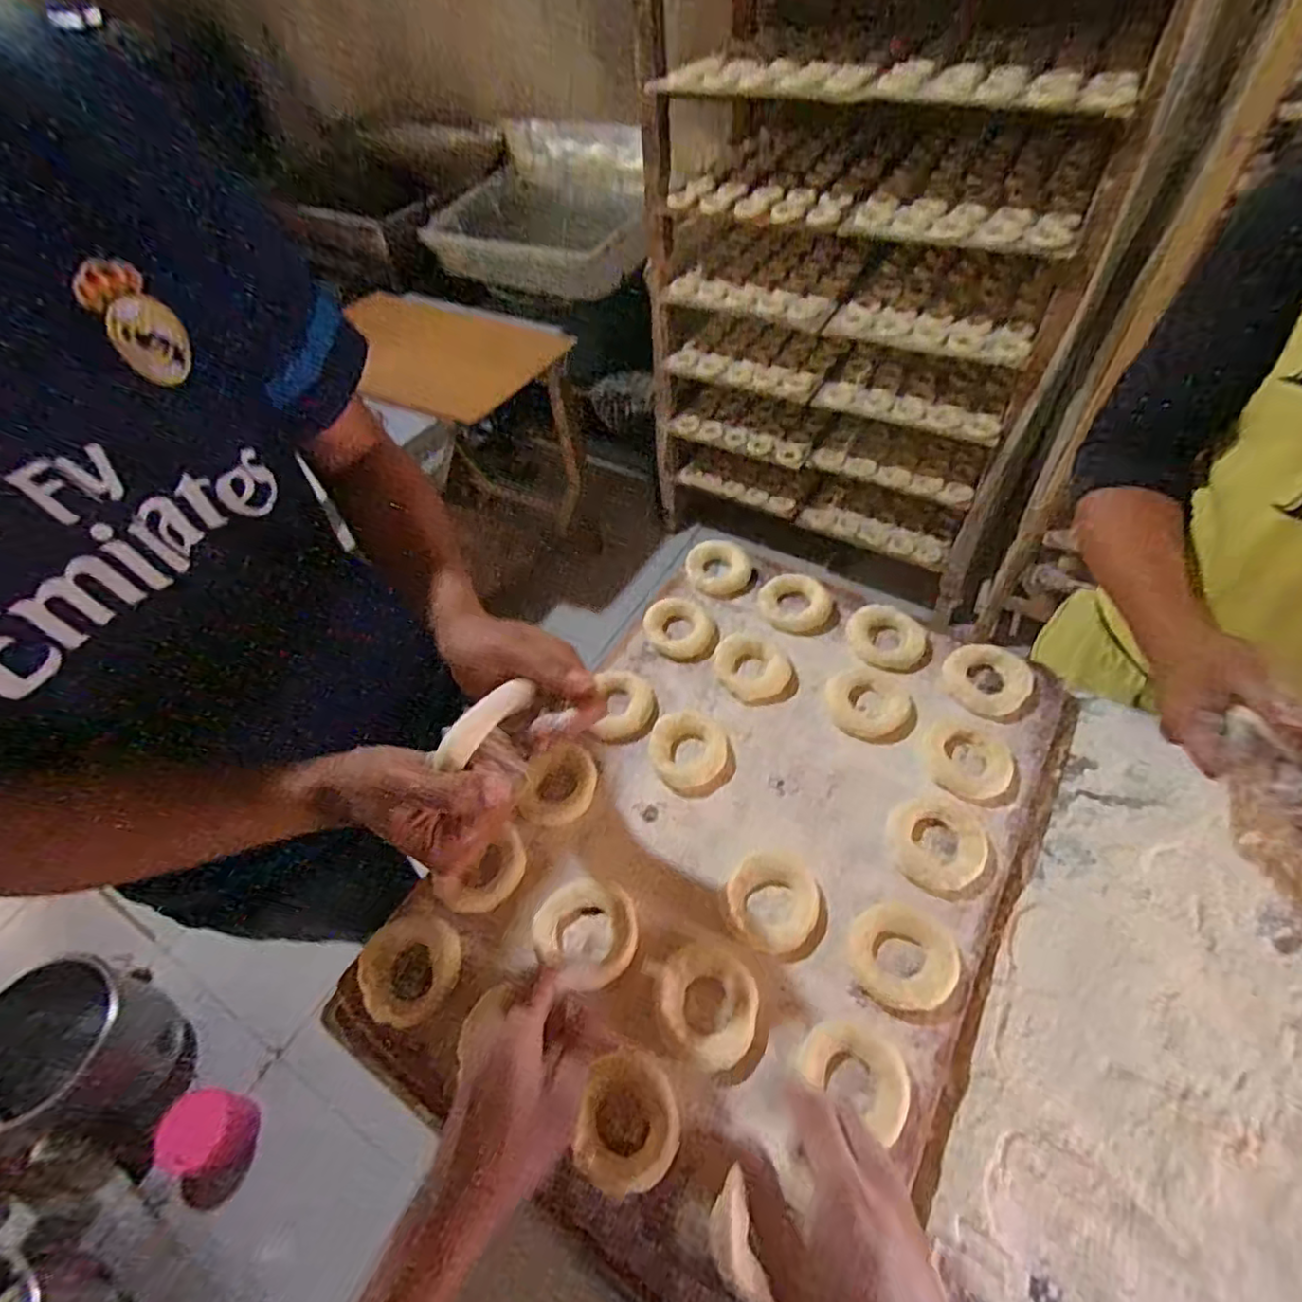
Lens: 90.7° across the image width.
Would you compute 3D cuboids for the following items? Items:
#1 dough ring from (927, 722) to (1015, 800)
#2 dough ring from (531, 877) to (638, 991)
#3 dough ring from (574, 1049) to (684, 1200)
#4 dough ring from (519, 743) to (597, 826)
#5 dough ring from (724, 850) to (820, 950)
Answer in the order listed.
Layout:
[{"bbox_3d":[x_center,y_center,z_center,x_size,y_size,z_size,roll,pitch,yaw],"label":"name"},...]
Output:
[{"bbox_3d":[0.293,0.099,0.588,0.069,0.013,0.074,-4,51,4],"label":"dough ring"},{"bbox_3d":[-0.050,0.223,0.516,0.077,0.014,0.084,0,47,0],"label":"dough ring"},{"bbox_3d":[-0.013,0.324,0.442,0.065,0.018,0.078,9,53,14],"label":"dough ring"},{"bbox_3d":[-0.084,0.122,0.595,0.062,0.017,0.079,5,52,11],"label":"dough ring"},{"bbox_3d":[0.100,0.202,0.525,0.070,0.015,0.081,28,59,26],"label":"dough ring"}]

